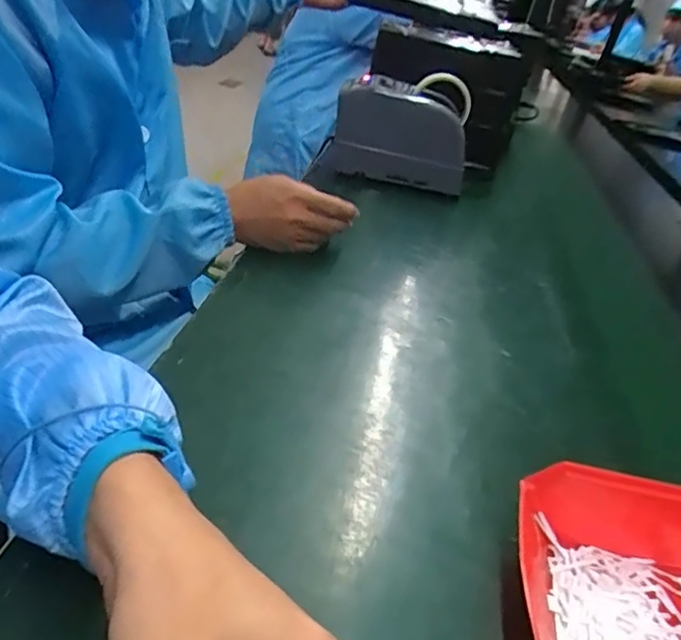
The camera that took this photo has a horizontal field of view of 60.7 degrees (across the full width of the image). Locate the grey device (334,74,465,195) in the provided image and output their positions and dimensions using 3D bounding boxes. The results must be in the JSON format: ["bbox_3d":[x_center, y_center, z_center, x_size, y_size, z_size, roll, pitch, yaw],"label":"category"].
[{"bbox_3d":[0.101,-0.304,0.934,0.213,0.143,0.143,14,32,9],"label":"grey device"}]

